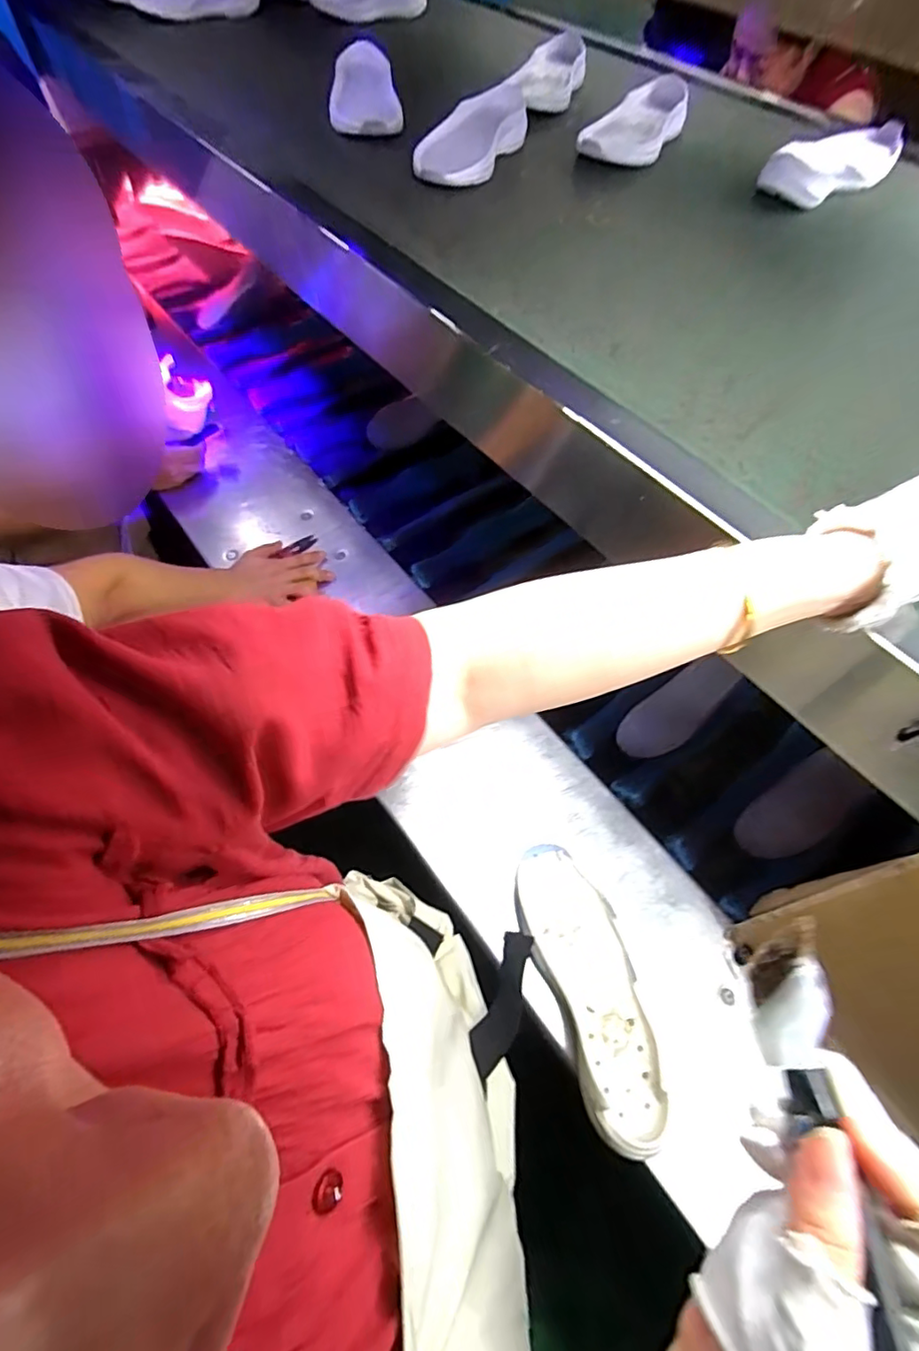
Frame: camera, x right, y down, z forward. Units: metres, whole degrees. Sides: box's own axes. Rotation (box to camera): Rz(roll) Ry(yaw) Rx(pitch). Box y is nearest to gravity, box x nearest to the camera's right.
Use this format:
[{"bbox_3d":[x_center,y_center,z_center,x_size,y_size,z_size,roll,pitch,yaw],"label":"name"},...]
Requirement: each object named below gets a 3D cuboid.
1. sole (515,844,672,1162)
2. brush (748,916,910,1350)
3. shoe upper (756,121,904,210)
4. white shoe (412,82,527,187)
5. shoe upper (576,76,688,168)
[{"bbox_3d":[0.134,0.311,0.575,0.091,0.029,0.269,-15,63,-10],"label":"sole"},{"bbox_3d":[0.137,0.181,0.206,0.009,0.034,0.160,25,49,-28],"label":"brush"},{"bbox_3d":[0.451,-0.620,0.677,0.207,0.033,0.089,-39,70,-21],"label":"shoe upper"},{"bbox_3d":[0.018,-0.650,0.678,0.089,0.041,0.241,22,61,9],"label":"white shoe"},{"bbox_3d":[0.230,-0.712,0.721,0.090,0.038,0.213,25,63,11],"label":"shoe upper"}]

